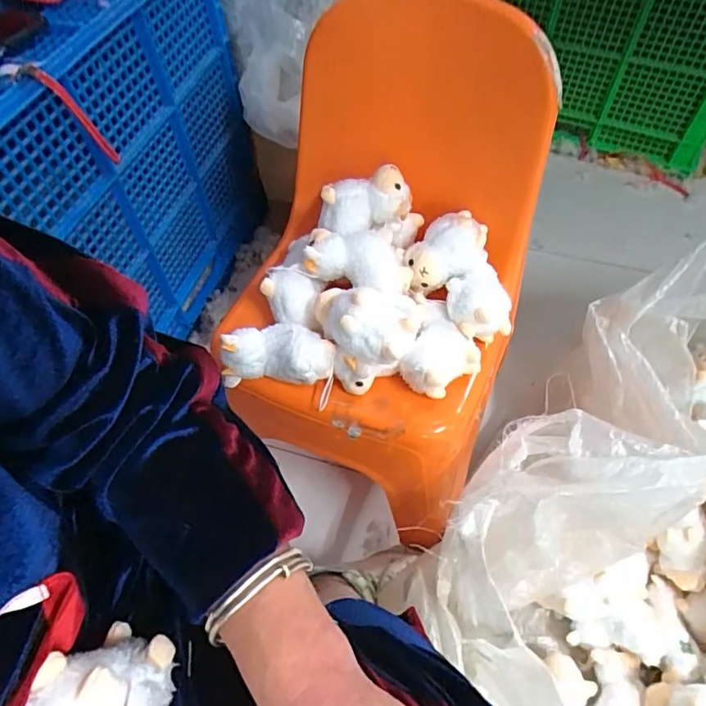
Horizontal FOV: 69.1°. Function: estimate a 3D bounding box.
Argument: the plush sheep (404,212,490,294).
[{"bbox_3d":[0.109,-0.120,0.604,0.110,0.056,0.075,-36,63,-20],"label":"plush sheep"}]

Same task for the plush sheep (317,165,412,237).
[{"bbox_3d":[0.012,-0.177,0.604,0.105,0.059,0.061,-15,58,-8],"label":"plush sheep"}]

